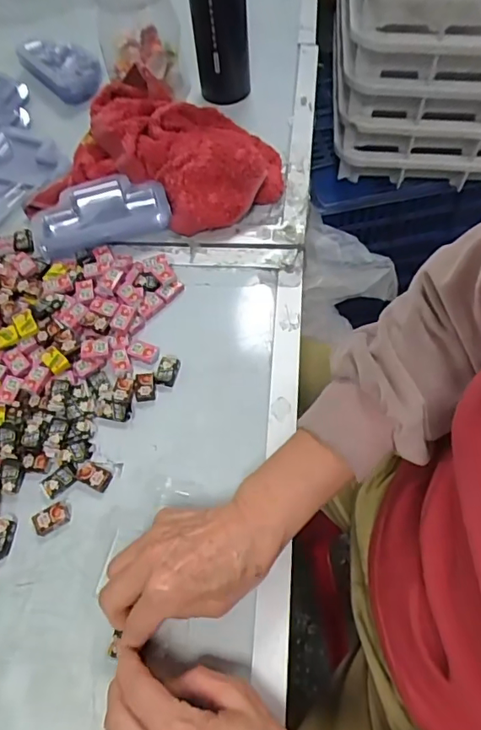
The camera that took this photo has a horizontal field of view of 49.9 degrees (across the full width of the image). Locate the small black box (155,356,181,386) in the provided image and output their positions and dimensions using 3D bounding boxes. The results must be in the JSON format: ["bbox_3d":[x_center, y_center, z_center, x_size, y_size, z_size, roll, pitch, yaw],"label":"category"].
[{"bbox_3d":[-0.065,0.005,0.466,0.018,0.006,0.028,9,61,9],"label":"small black box"}]

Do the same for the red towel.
[{"bbox_3d":[-0.080,-0.238,0.569,0.253,0.053,0.194,8,61,9],"label":"red towel"}]

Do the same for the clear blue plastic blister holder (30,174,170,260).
[{"bbox_3d":[-0.148,-0.162,0.542,0.138,0.028,0.069,-18,60,-6],"label":"clear blue plastic blister holder"}]

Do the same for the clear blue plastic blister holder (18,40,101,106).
[{"bbox_3d":[-0.228,-0.387,0.675,0.074,0.029,0.130,-39,65,-19],"label":"clear blue plastic blister holder"}]

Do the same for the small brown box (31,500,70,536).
[{"bbox_3d":[-0.148,0.120,0.408,0.029,0.007,0.018,-29,62,-13],"label":"small brown box"}]

